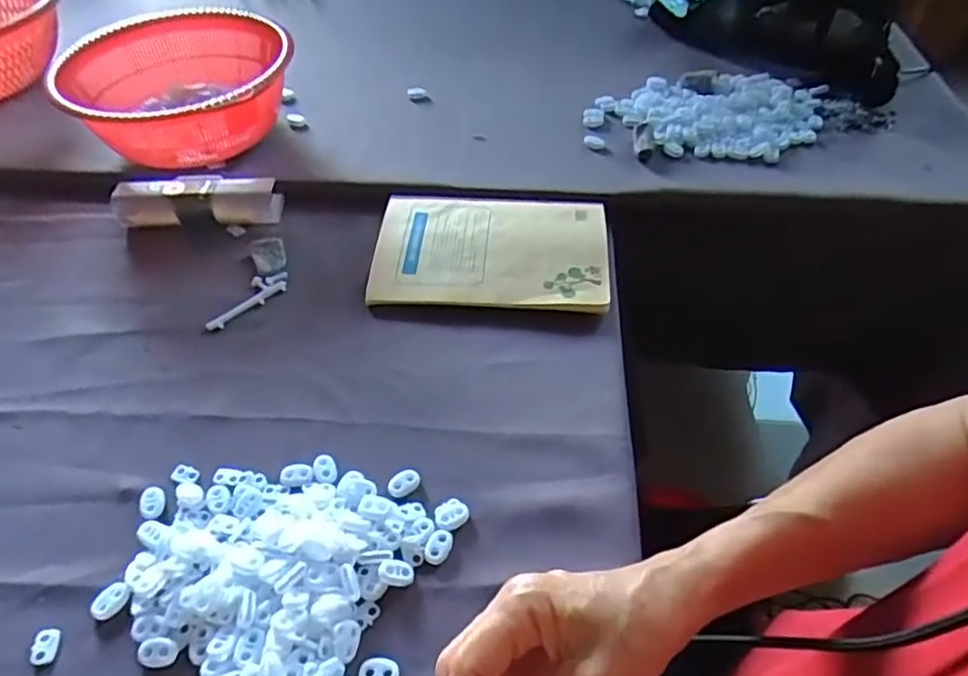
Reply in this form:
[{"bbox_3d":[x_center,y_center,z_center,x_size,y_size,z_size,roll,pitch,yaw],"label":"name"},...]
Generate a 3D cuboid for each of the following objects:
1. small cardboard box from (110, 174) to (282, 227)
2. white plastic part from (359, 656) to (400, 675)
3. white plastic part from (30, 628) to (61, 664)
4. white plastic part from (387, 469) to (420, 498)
[{"bbox_3d":[-0.282,-0.134,0.637,0.164,0.037,0.047,-4,48,-1],"label":"small cardboard box"},{"bbox_3d":[-0.059,0.188,0.364,0.022,0.004,0.016,6,49,8],"label":"white plastic part"},{"bbox_3d":[-0.256,0.179,0.378,0.013,0.005,0.020,-5,48,-2],"label":"white plastic part"},{"bbox_3d":[-0.054,0.098,0.439,0.023,0.004,0.016,-28,53,-20],"label":"white plastic part"}]

